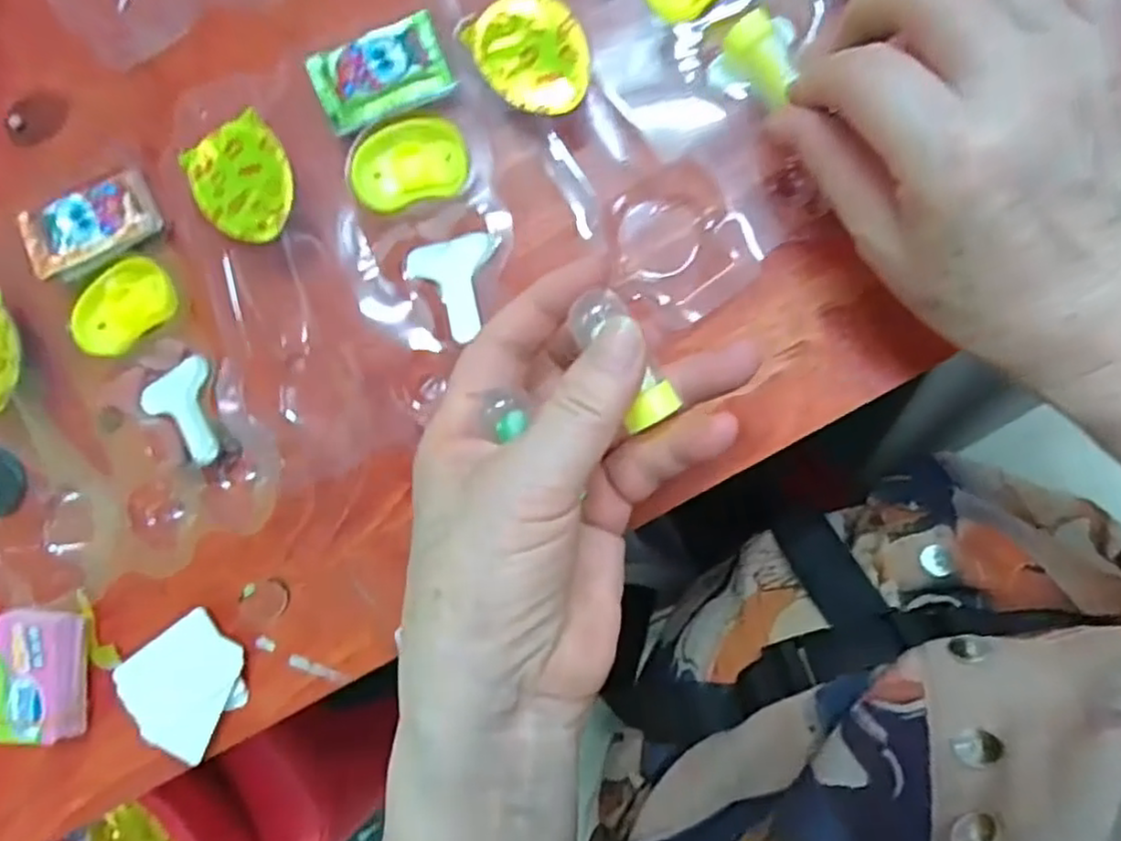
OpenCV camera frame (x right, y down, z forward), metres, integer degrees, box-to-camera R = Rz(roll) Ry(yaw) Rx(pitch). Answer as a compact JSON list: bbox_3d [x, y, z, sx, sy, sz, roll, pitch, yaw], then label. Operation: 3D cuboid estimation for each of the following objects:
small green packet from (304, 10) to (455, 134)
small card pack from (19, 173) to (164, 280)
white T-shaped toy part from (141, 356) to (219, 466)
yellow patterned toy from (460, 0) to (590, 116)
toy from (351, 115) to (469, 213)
[{"bbox_3d":[-0.072,-0.139,0.286,0.052,0.006,0.032,-18,89,7],"label":"small green packet"},{"bbox_3d":[-0.201,-0.082,0.301,0.056,0.004,0.032,-21,89,7],"label":"small card pack"},{"bbox_3d":[-0.157,-0.001,0.301,0.036,0.006,0.041,-30,88,6],"label":"white T-shaped toy part"},{"bbox_3d":[-0.010,-0.142,0.276,0.038,0.011,0.050,-37,87,6],"label":"yellow patterned toy"},{"bbox_3d":[-0.060,-0.104,0.285,0.045,0.009,0.032,-17,89,7],"label":"toy"}]

